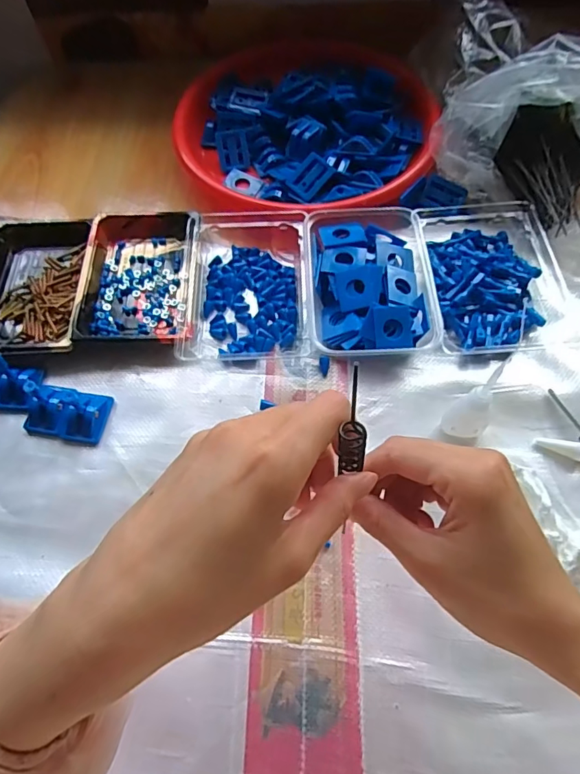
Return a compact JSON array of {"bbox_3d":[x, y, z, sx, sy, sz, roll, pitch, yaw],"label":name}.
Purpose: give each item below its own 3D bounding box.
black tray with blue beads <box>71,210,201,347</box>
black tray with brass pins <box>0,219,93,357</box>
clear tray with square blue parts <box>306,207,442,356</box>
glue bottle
[{"bbox_3d":[-0.145,-0.110,0.483,0.109,0.029,0.159,-1,62,1],"label":"black tray with blue beads"},{"bbox_3d":[-0.255,-0.099,0.485,0.106,0.023,0.165,-3,62,0],"label":"black tray with brass pins"},{"bbox_3d":[0.072,-0.098,0.465,0.108,0.031,0.166,-3,62,1],"label":"clear tray with square blue parts"},{"bbox_3d":[0.143,0.008,0.371,0.030,0.097,0.033,34,68,18],"label":"glue bottle"}]

